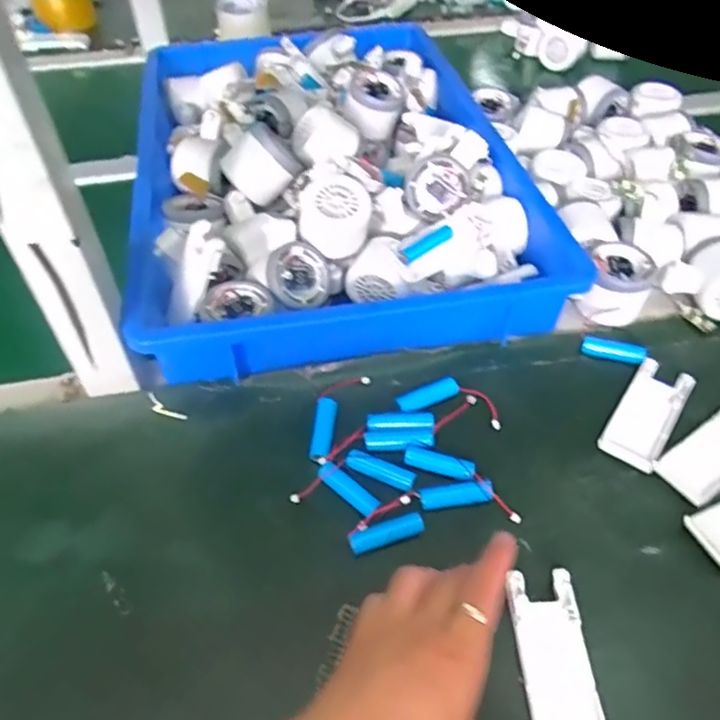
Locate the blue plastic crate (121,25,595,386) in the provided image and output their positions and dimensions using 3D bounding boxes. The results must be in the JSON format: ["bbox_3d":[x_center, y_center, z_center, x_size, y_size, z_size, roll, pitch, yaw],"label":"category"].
[{"bbox_3d":[-0.044,-0.218,0.638,0.372,0.114,0.537,-9,49,-8],"label":"blue plastic crate"}]

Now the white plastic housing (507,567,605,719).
[{"bbox_3d":[0.113,0.174,0.348,0.040,0.007,0.103,-1,48,-1],"label":"white plastic housing"}]

